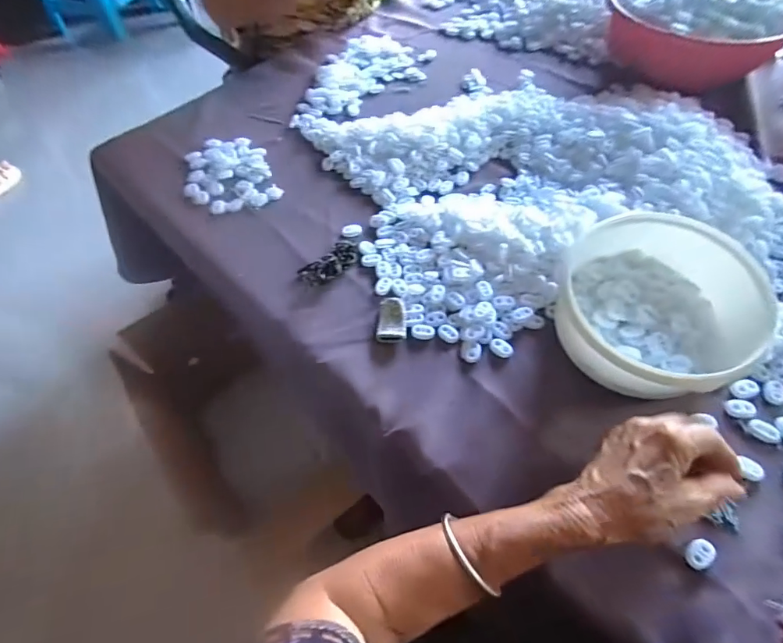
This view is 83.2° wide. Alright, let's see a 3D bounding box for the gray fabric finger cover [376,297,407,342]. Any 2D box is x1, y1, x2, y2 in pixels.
[{"bbox_3d":[0.001,-0.003,0.450,0.029,0.009,0.049,0,56,2],"label":"gray fabric finger cover"}]

